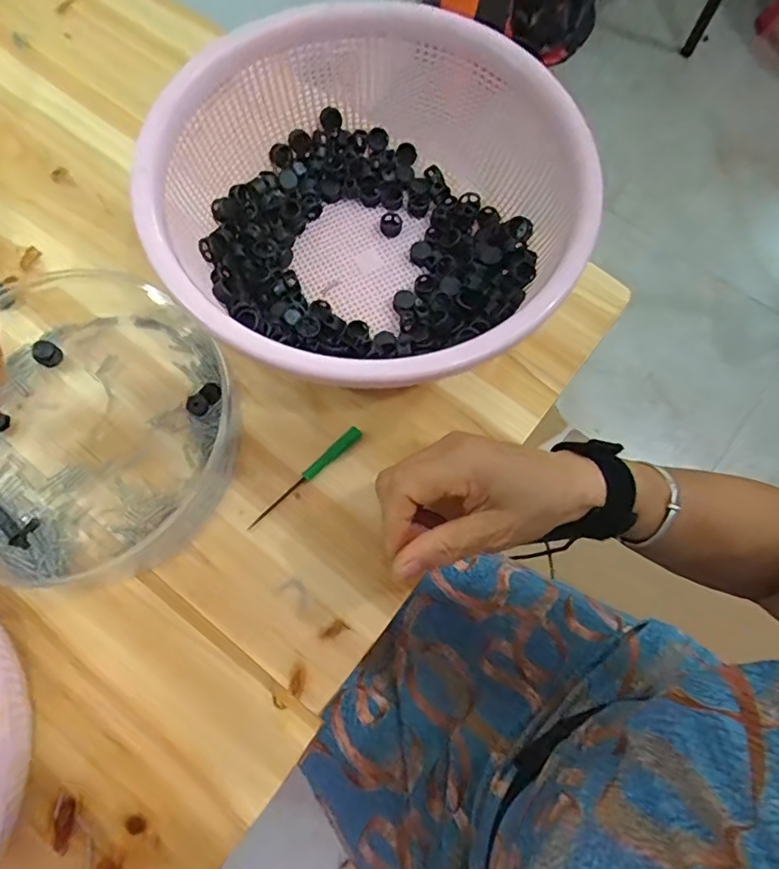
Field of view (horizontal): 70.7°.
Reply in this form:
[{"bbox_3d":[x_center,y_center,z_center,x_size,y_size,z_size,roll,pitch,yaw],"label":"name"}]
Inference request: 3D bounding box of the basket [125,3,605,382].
[{"bbox_3d":[-0.014,-0.146,0.378,0.262,0.117,0.265,0,72,-2],"label":"basket"}]

